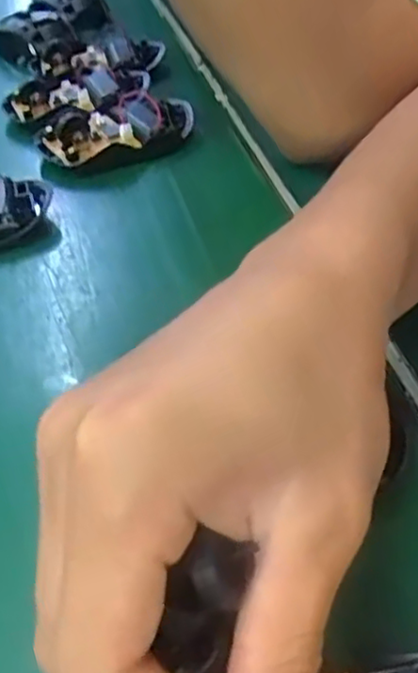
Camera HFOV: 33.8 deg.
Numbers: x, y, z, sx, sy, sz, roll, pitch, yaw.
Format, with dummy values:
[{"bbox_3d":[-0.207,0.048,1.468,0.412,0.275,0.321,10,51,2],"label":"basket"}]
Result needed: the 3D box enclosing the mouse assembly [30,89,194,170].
[{"bbox_3d":[-0.055,-0.125,0.408,0.088,0.021,0.056,-28,46,-24],"label":"mouse assembly"}]

